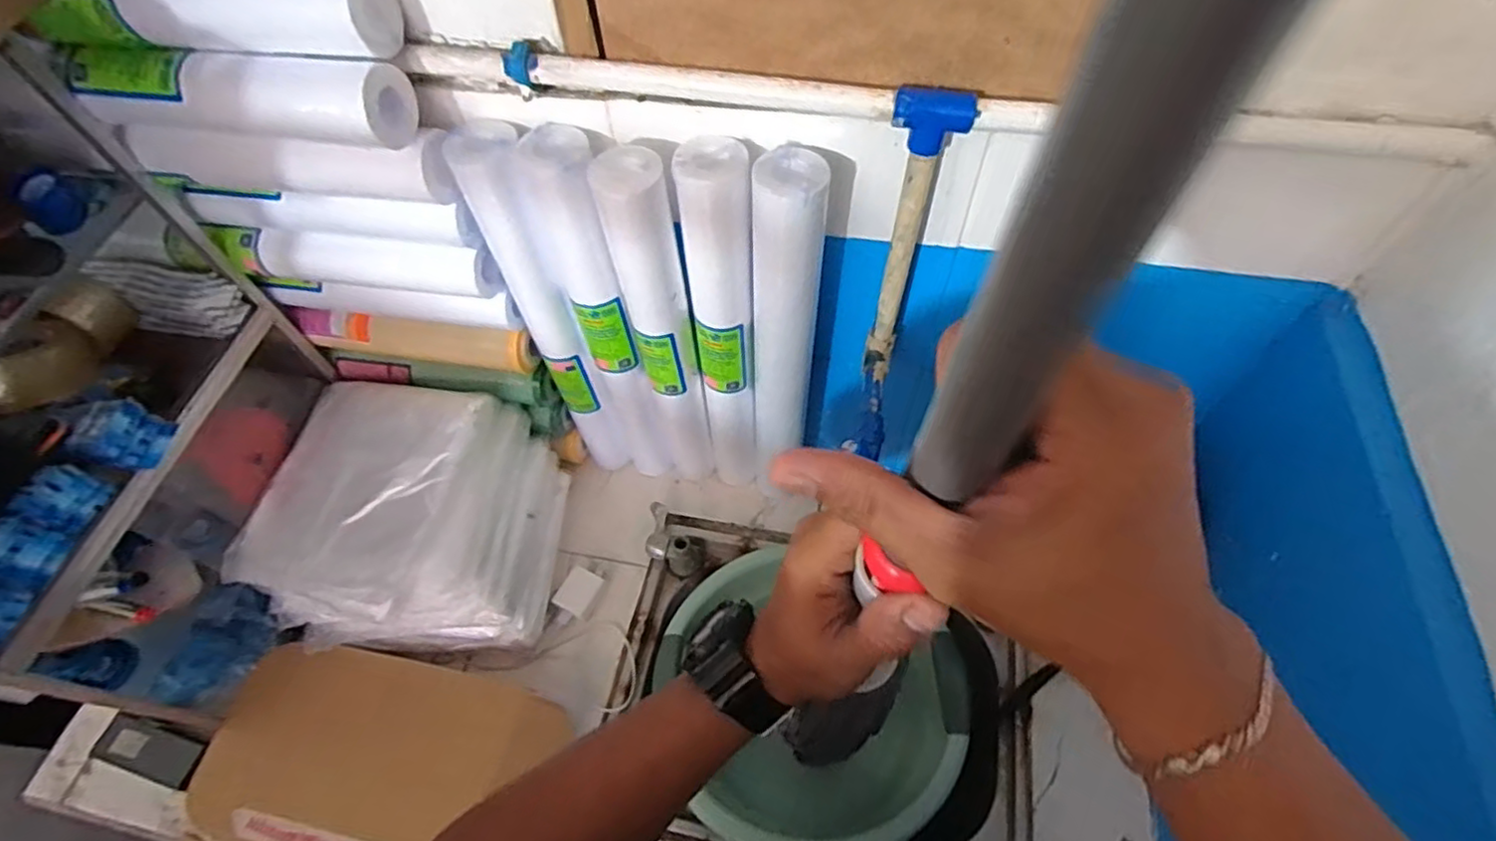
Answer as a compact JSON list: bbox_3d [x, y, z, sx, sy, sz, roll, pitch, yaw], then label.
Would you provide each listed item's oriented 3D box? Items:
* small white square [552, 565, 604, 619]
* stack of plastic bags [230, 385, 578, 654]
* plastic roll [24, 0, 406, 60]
[{"bbox_3d":[-0.213,0.215,0.841,0.042,0.020,0.054,24,62,17],"label":"small white square"},{"bbox_3d":[-0.404,0.112,0.799,0.304,0.160,0.274,0,58,4],"label":"stack of plastic bags"},{"bbox_3d":[-0.401,-0.311,0.502,0.267,0.071,0.062,7,59,8],"label":"plastic roll"}]

